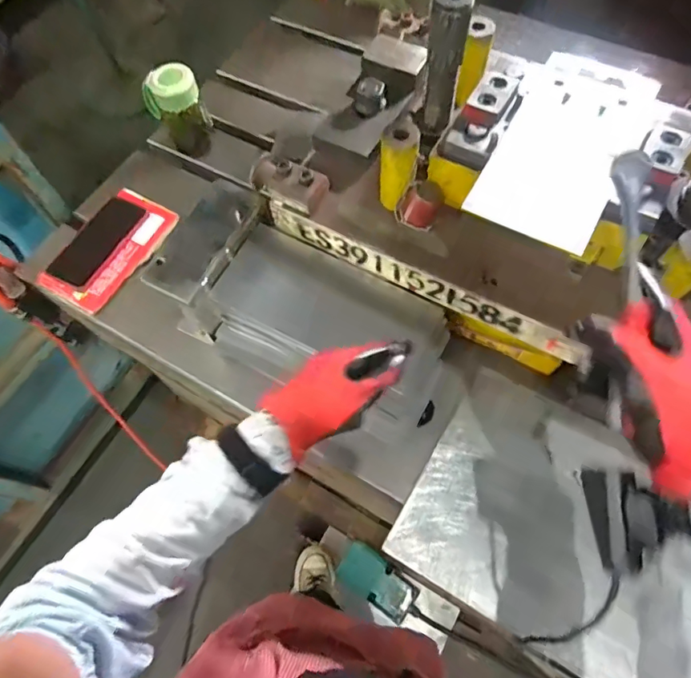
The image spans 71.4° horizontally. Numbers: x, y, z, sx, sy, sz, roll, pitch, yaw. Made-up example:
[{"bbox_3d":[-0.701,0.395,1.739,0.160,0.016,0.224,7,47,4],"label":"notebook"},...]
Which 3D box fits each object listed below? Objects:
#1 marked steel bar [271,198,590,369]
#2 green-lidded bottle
[{"bbox_3d":[0.080,-0.069,0.563,0.390,0.042,0.017,27,68,15],"label":"marked steel bar"},{"bbox_3d":[-0.262,-0.363,0.763,0.069,0.129,0.068,-1,64,2],"label":"green-lidded bottle"}]

